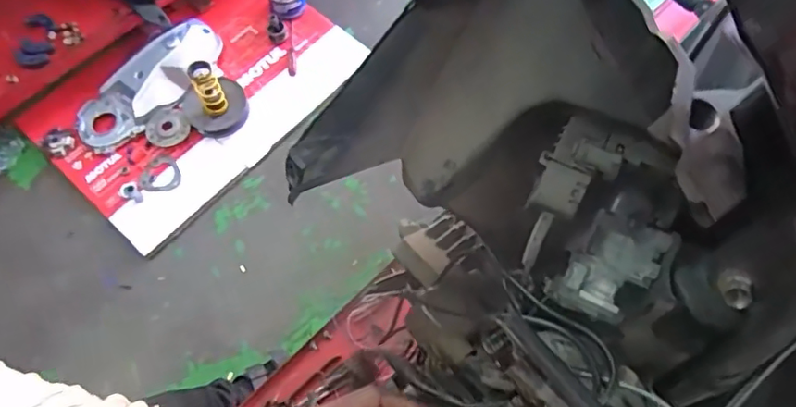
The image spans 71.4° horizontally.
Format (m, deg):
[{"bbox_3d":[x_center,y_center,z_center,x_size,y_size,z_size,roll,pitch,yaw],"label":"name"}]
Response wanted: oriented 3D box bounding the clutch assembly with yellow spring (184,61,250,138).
[{"bbox_3d":[-0.469,-0.262,1.402,0.150,0.169,0.138,-28,71,-10],"label":"clutch assembly with yellow spring"}]

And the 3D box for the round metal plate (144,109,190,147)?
[{"bbox_3d":[-0.587,-0.191,1.407,0.109,0.021,0.094,-31,71,-11],"label":"round metal plate"}]

